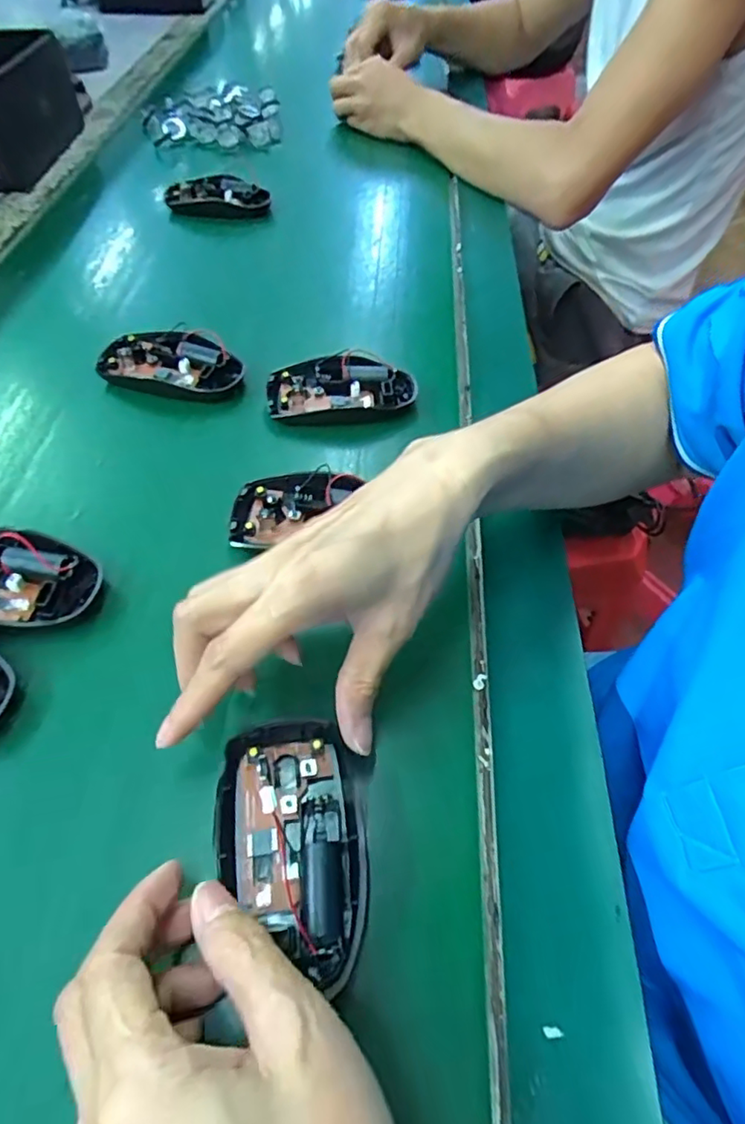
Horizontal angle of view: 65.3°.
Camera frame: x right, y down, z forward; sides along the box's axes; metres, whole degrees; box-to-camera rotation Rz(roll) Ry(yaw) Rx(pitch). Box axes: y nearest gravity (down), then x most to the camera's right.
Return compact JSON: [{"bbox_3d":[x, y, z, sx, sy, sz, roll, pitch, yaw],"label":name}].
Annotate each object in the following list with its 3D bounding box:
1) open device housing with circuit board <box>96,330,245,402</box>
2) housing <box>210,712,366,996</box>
[{"bbox_3d":[-0.145,-0.141,0.421,0.100,0.026,0.057,3,55,1],"label":"open device housing with circuit board"},{"bbox_3d":[-0.033,0.116,0.244,0.058,0.025,0.097,-4,55,-4],"label":"housing"}]

